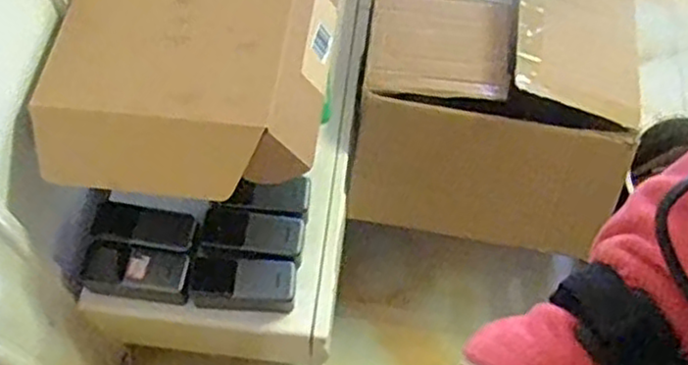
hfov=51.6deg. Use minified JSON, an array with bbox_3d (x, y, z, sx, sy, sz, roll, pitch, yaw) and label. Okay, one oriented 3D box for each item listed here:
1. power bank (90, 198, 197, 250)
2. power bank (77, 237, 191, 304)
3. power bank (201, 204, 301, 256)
[{"bbox_3d":[-0.256,0.053,0.914,0.127,0.013,0.049,10,64,2],"label":"power bank"},{"bbox_3d":[-0.264,0.111,0.908,0.139,0.030,0.060,9,64,1],"label":"power bank"},{"bbox_3d":[-0.118,0.062,0.924,0.126,0.026,0.054,5,64,-1],"label":"power bank"}]

